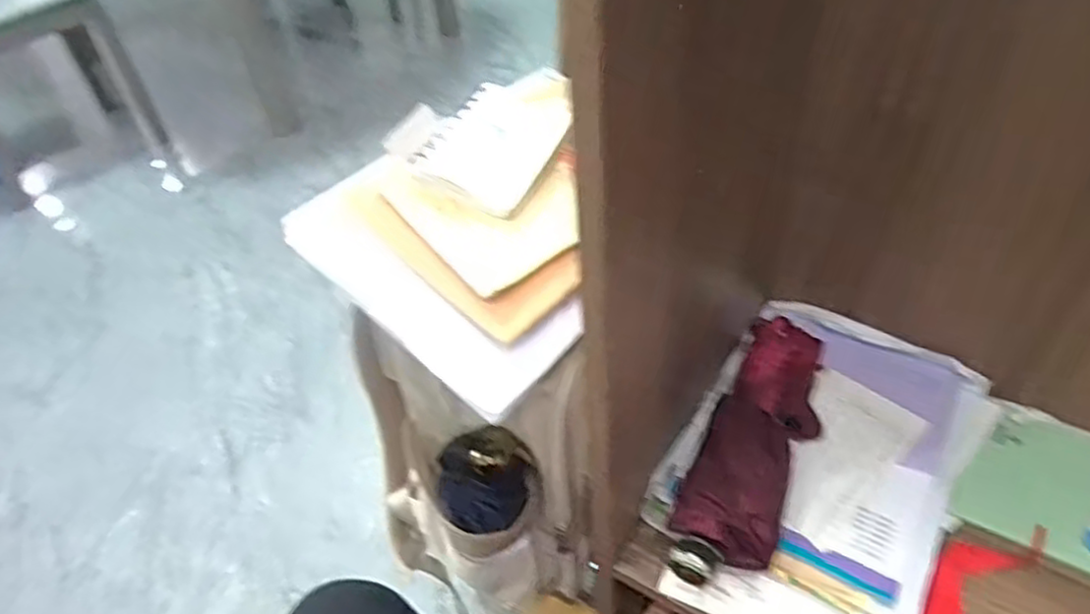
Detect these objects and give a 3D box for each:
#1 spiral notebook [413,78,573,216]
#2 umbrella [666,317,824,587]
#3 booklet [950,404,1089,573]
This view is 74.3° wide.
[{"bbox_3d":[-0.037,-0.126,0.548,0.088,0.006,0.111,28,69,14],"label":"spiral notebook"},{"bbox_3d":[0.172,0.111,0.588,0.075,0.052,0.241,18,48,23],"label":"umbrella"},{"bbox_3d":[0.429,0.149,0.616,0.107,0.012,0.150,26,52,31],"label":"booklet"}]

